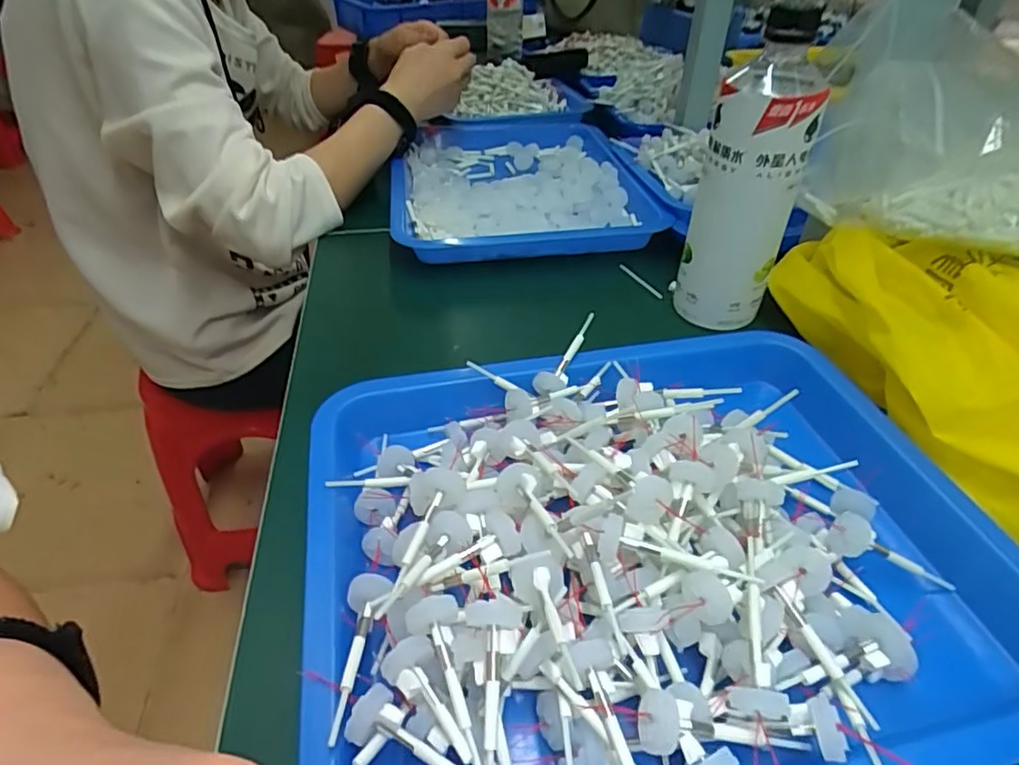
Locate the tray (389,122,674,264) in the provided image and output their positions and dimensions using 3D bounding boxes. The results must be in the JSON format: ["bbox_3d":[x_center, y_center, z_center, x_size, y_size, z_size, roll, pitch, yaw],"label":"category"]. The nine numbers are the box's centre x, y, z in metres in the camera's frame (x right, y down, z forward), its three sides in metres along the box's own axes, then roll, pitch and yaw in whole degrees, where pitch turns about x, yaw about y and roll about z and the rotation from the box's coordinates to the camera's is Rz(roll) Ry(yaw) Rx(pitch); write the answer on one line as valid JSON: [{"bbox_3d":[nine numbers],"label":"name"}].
[{"bbox_3d":[0.003,-0.227,0.670,0.268,0.038,0.344,-5,41,-7],"label":"tray"}]

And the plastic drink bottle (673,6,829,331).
[{"bbox_3d":[0.171,-0.142,0.422,0.067,0.203,0.064,21,45,23],"label":"plastic drink bottle"}]

